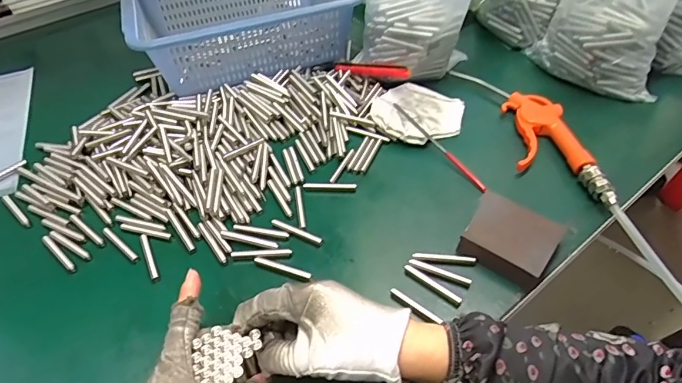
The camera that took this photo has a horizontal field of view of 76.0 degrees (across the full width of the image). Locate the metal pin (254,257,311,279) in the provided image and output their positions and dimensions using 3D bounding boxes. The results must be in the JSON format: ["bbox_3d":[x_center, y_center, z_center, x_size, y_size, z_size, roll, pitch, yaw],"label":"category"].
[{"bbox_3d":[-0.056,0.072,0.410,0.058,0.006,0.006,17,53,15],"label":"metal pin"}]

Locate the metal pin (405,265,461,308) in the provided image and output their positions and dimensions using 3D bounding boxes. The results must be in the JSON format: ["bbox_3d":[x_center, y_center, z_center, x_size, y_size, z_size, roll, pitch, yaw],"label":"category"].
[{"bbox_3d":[0.082,0.082,0.392,0.057,0.005,0.008,35,59,26],"label":"metal pin"}]

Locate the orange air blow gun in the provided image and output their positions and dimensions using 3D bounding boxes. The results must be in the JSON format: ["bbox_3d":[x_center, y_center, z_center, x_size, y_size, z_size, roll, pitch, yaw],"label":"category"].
[{"bbox_3d":[0.234,-0.053,0.503,0.075,0.035,0.181,1,48,-3],"label":"orange air blow gun"}]

